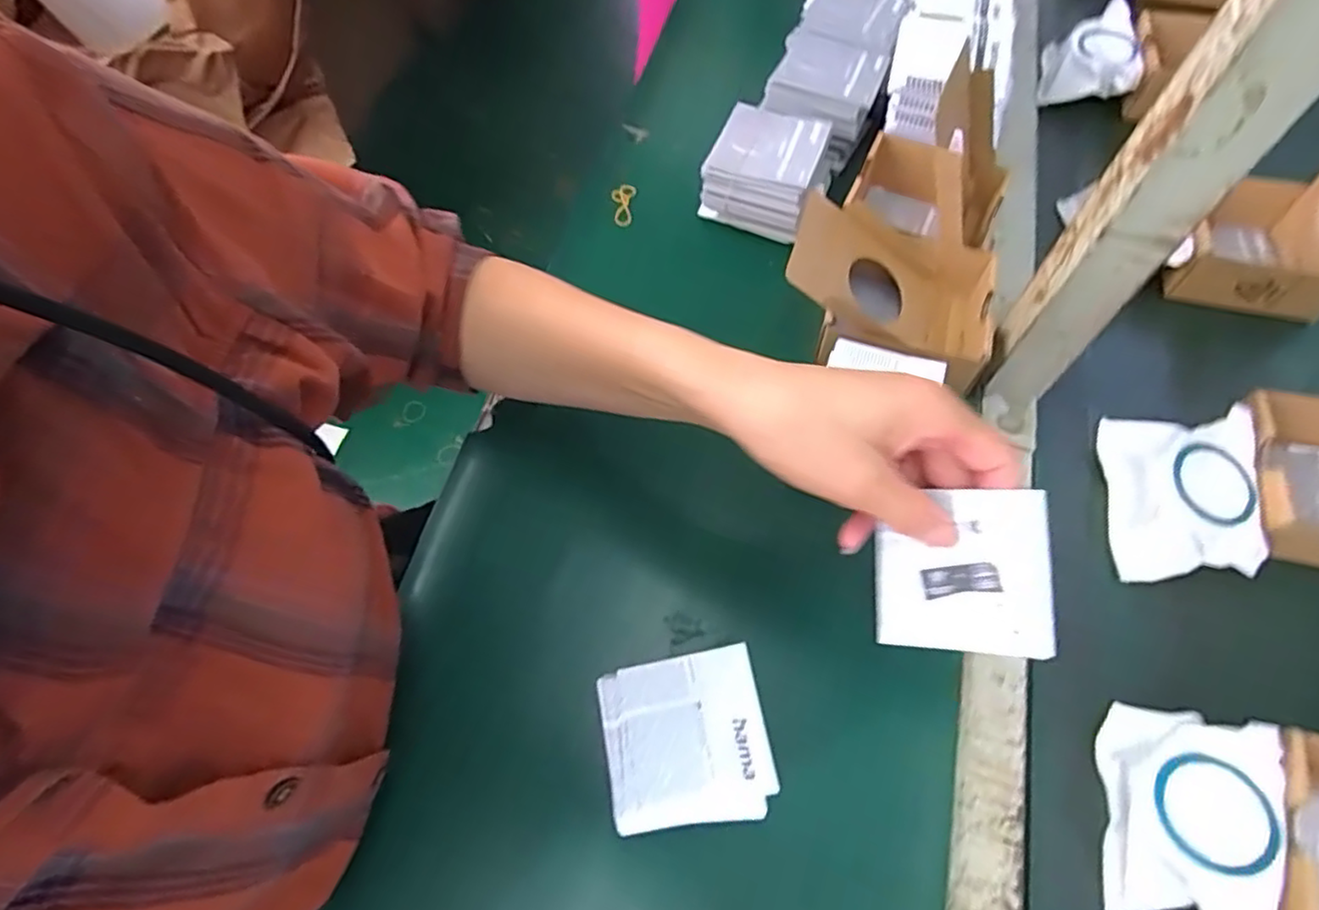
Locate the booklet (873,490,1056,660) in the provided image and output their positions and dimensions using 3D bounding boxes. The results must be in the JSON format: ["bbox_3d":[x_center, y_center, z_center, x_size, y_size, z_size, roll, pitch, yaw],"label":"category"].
[{"bbox_3d":[0.139,0.055,0.304,0.074,0.006,0.072,-3,89,28],"label":"booklet"}]

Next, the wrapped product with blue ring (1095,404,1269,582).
[{"bbox_3d":[0.344,0.026,0.430,0.079,0.049,0.107,2,72,5],"label":"wrapped product with blue ring"}]

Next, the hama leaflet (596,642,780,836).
[{"bbox_3d":[0.014,0.149,0.342,0.083,0.006,0.081,-11,74,-4],"label":"hama leaflet"}]

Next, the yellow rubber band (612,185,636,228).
[{"bbox_3d":[-0.031,-0.218,0.572,0.020,0.011,0.041,-3,63,0],"label":"yellow rubber band"}]

